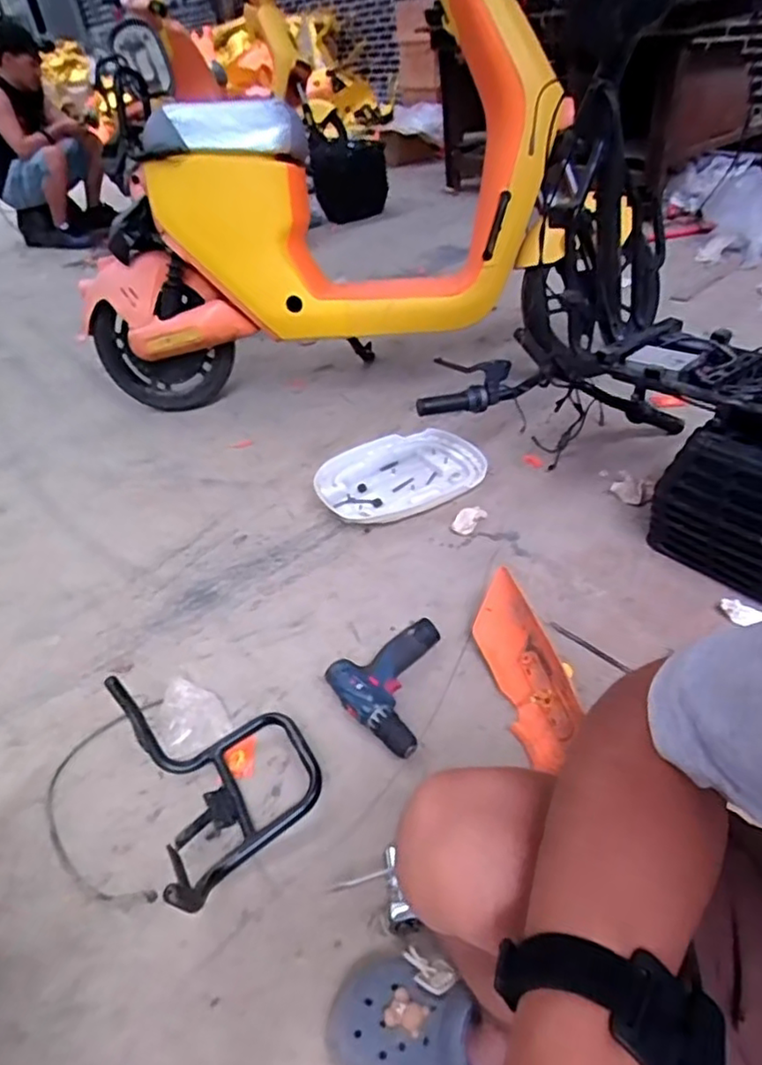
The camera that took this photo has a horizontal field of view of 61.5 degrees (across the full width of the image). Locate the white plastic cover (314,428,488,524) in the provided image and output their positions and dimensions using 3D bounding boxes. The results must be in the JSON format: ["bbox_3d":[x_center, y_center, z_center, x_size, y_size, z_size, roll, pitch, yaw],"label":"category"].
[{"bbox_3d":[0.045,-0.131,1.433,0.373,0.047,0.278,-20,40,-15],"label":"white plastic cover"}]

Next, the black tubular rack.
[{"bbox_3d":[-0.197,0.314,0.846,0.211,0.138,0.328,-23,41,-18],"label":"black tubular rack"}]

